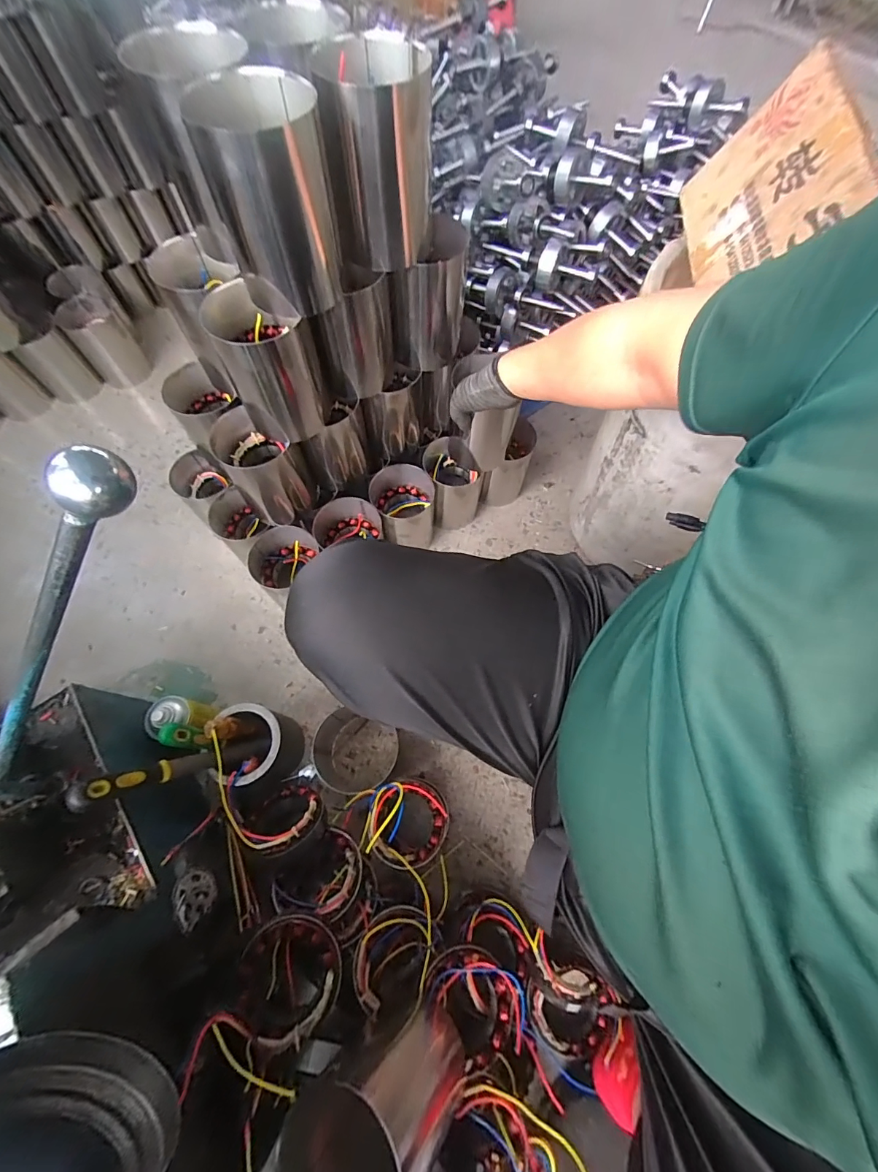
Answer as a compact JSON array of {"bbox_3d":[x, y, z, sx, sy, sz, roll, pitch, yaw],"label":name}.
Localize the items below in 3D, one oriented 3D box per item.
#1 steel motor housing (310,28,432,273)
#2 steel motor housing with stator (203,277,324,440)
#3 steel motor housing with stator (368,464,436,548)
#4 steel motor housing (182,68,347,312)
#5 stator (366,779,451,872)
[{"bbox_3d":[-0.069,-0.492,0.495,0.113,0.159,0.122,0,67,-1],"label":"steel motor housing"},{"bbox_3d":[-0.236,-0.308,0.575,0.099,0.171,0.112,-34,72,-14],"label":"steel motor housing with stator"},{"bbox_3d":[-0.071,-0.150,0.869,0.126,0.151,0.128,0,67,-1],"label":"steel motor housing with stator"},{"bbox_3d":[-0.173,-0.406,0.457,0.117,0.162,0.100,-19,69,-9],"label":"steel motor housing"},{"bbox_3d":[-0.045,0.371,0.672,0.115,0.100,0.113,0,67,-1],"label":"stator"}]

